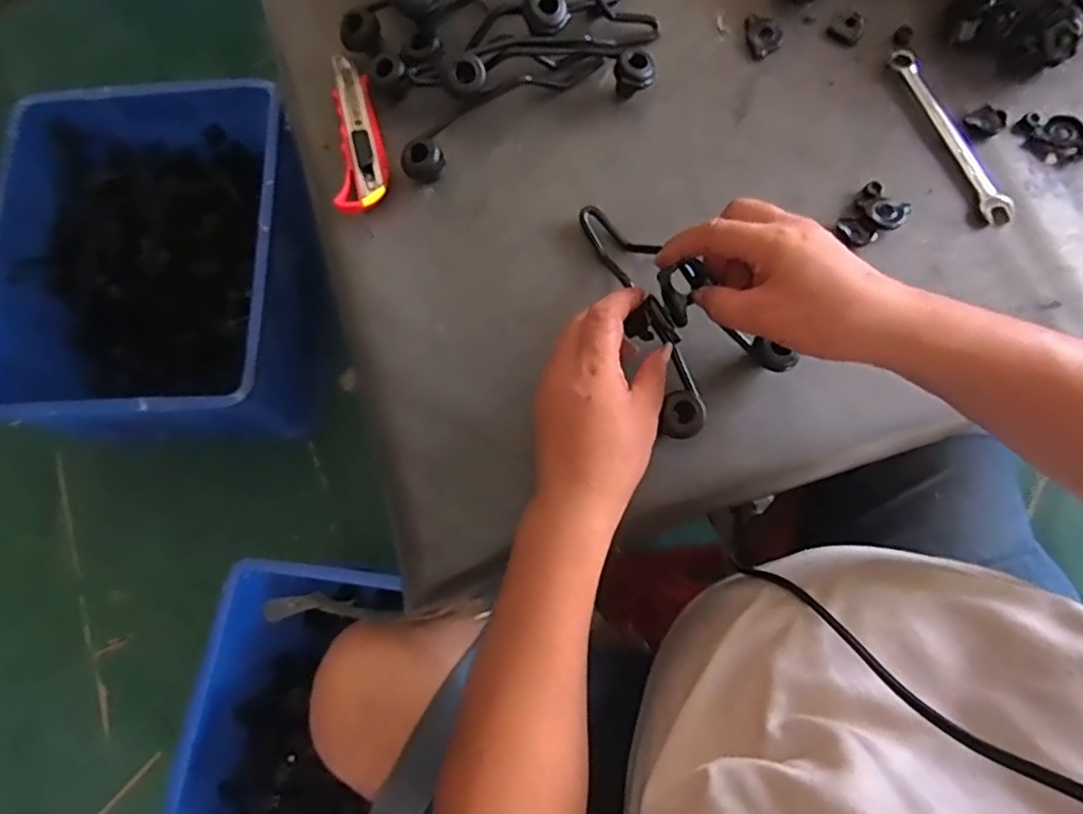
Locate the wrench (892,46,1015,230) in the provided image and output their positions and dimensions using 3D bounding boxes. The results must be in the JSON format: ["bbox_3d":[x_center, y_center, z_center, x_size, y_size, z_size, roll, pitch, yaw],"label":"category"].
[{"bbox_3d":[0.330,-0.222,0.507,0.022,0.009,0.166,-23,77,-4],"label":"wrench"}]

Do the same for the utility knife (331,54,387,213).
[{"bbox_3d":[-0.153,-0.231,0.529,0.039,0.017,0.148,-6,76,0],"label":"utility knife"}]

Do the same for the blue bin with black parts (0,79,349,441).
[{"bbox_3d":[-0.699,-0.260,1.179,0.489,0.299,0.617,-4,77,3],"label":"blue bin with black parts"}]

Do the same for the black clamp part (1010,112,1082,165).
[{"bbox_3d":[0.437,-0.223,0.494,0.100,0.025,0.043,-6,76,0],"label":"black clamp part"}]

